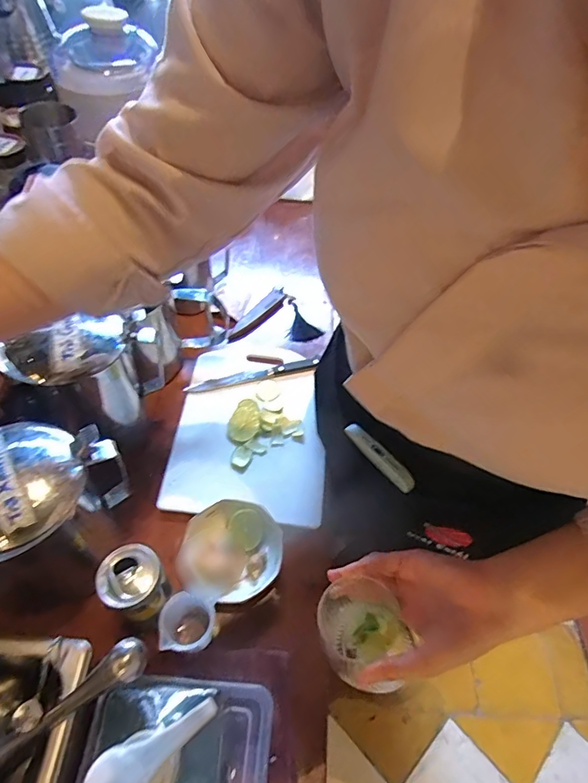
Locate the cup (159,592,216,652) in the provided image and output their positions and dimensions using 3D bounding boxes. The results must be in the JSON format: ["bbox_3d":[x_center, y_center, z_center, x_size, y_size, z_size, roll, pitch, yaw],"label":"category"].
[{"bbox_3d":[-0.111,0.246,0.489,0.048,0.085,0.051,3,55,-4],"label":"cup"}]

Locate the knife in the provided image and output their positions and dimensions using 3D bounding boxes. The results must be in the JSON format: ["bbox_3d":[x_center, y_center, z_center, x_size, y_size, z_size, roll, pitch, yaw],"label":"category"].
[{"bbox_3d":[-0.064,-0.026,0.724,0.208,0.009,0.019,-11,57,-14],"label":"knife"}]

